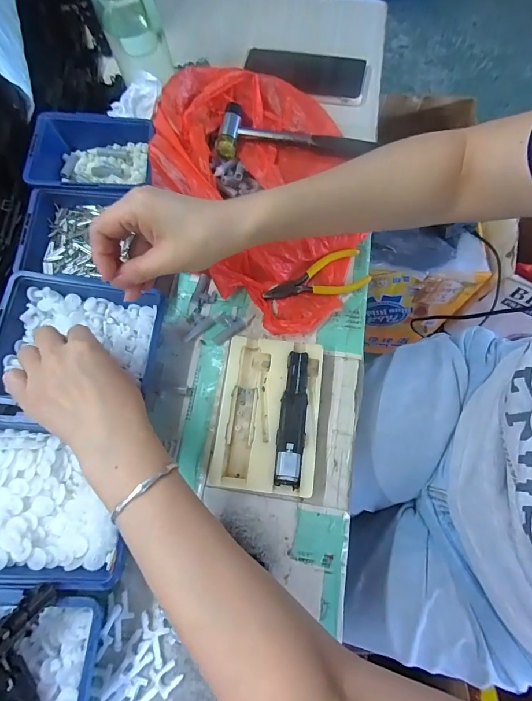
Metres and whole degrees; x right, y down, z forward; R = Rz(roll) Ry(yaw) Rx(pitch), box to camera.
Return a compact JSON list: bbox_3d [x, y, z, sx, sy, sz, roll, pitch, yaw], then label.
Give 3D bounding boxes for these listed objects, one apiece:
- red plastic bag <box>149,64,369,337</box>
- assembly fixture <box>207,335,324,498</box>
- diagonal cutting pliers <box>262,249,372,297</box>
[{"bbox_3d":[-0.004,-0.175,0.396,0.220,0.052,0.311,-10,72,-1],"label":"red plastic bag"},{"bbox_3d":[0.002,0.056,0.335,0.090,0.028,0.136,6,72,4],"label":"assembly fixture"},{"bbox_3d":[0.054,-0.073,0.387,0.111,0.007,0.048,-22,72,-5],"label":"diagonal cutting pliers"}]

